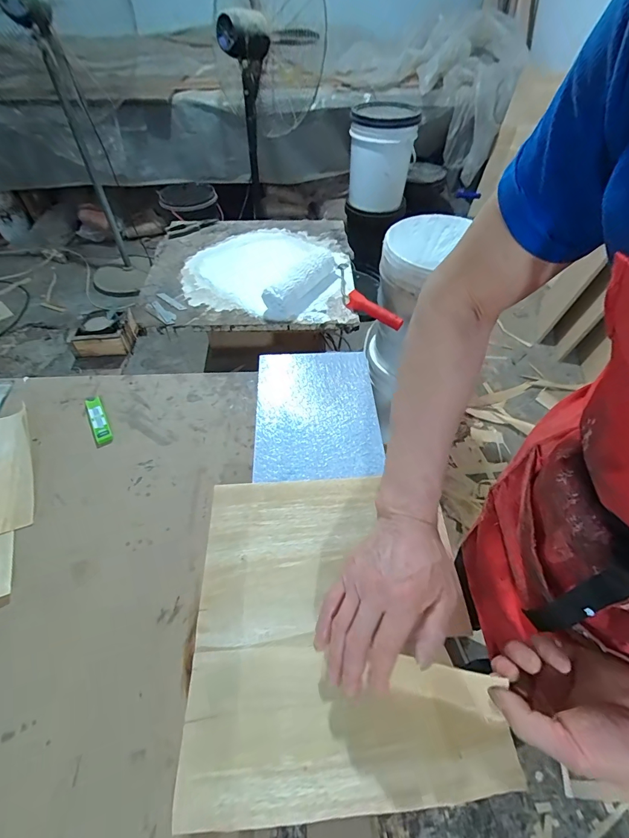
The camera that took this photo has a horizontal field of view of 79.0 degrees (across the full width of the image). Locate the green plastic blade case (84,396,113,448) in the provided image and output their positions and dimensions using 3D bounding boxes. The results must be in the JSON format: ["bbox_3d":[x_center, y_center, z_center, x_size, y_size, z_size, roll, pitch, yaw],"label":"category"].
[{"bbox_3d":[-0.373,0.000,0.657,0.029,0.015,0.112,-24,55,-19],"label":"green plastic blade case"}]

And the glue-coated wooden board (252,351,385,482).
[{"bbox_3d":[0.003,-0.018,0.628,0.193,0.007,0.264,-1,53,-4],"label":"glue-coated wooden board"}]

